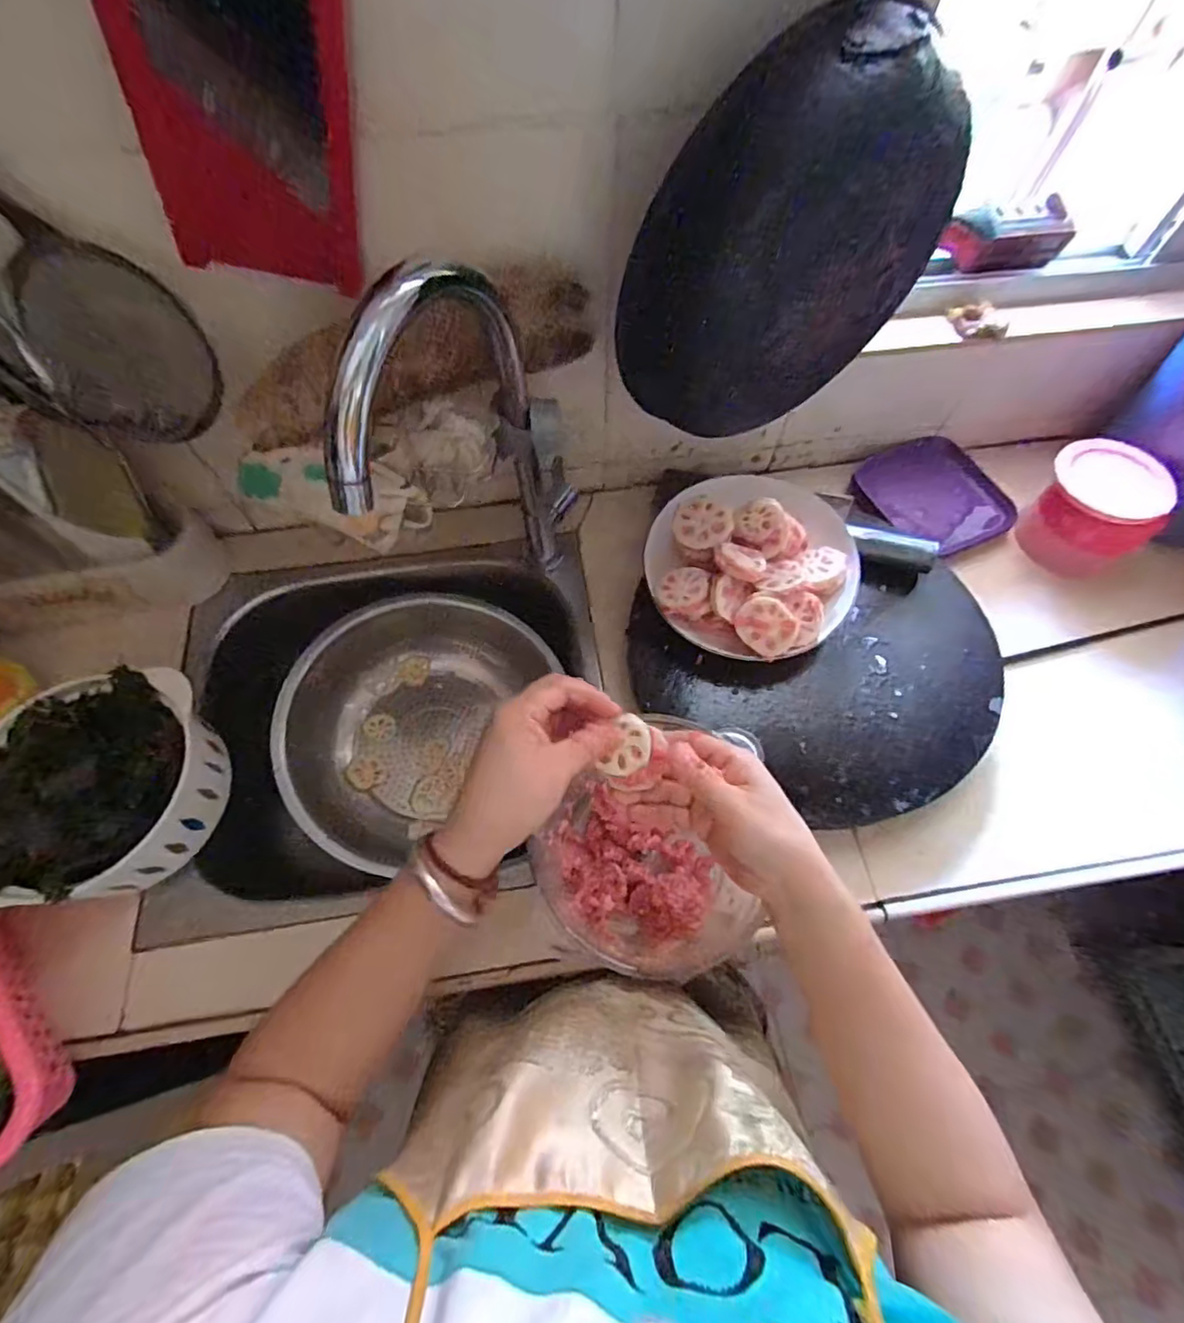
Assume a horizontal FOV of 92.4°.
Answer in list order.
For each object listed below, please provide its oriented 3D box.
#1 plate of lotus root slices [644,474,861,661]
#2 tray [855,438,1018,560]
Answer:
[{"bbox_3d":[0.150,-0.088,0.524,0.187,0.061,0.174,0,64,-1],"label":"plate of lotus root slices"},{"bbox_3d":[0.395,-0.194,0.658,0.150,0.012,0.152,-20,66,-11],"label":"tray"}]

